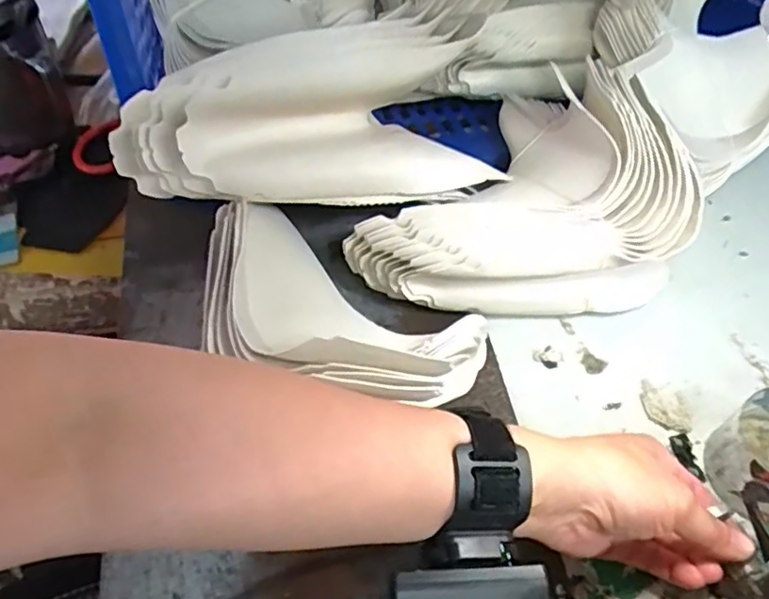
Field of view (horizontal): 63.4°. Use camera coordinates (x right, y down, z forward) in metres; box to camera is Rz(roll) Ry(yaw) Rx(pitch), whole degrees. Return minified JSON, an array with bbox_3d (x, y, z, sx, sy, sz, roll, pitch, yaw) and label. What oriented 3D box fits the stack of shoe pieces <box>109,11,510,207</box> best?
[{"bbox_3d":[-0.055,-0.123,0.404,0.238,0.088,0.090,-2,53,-3],"label":"stack of shoe pieces"}]

